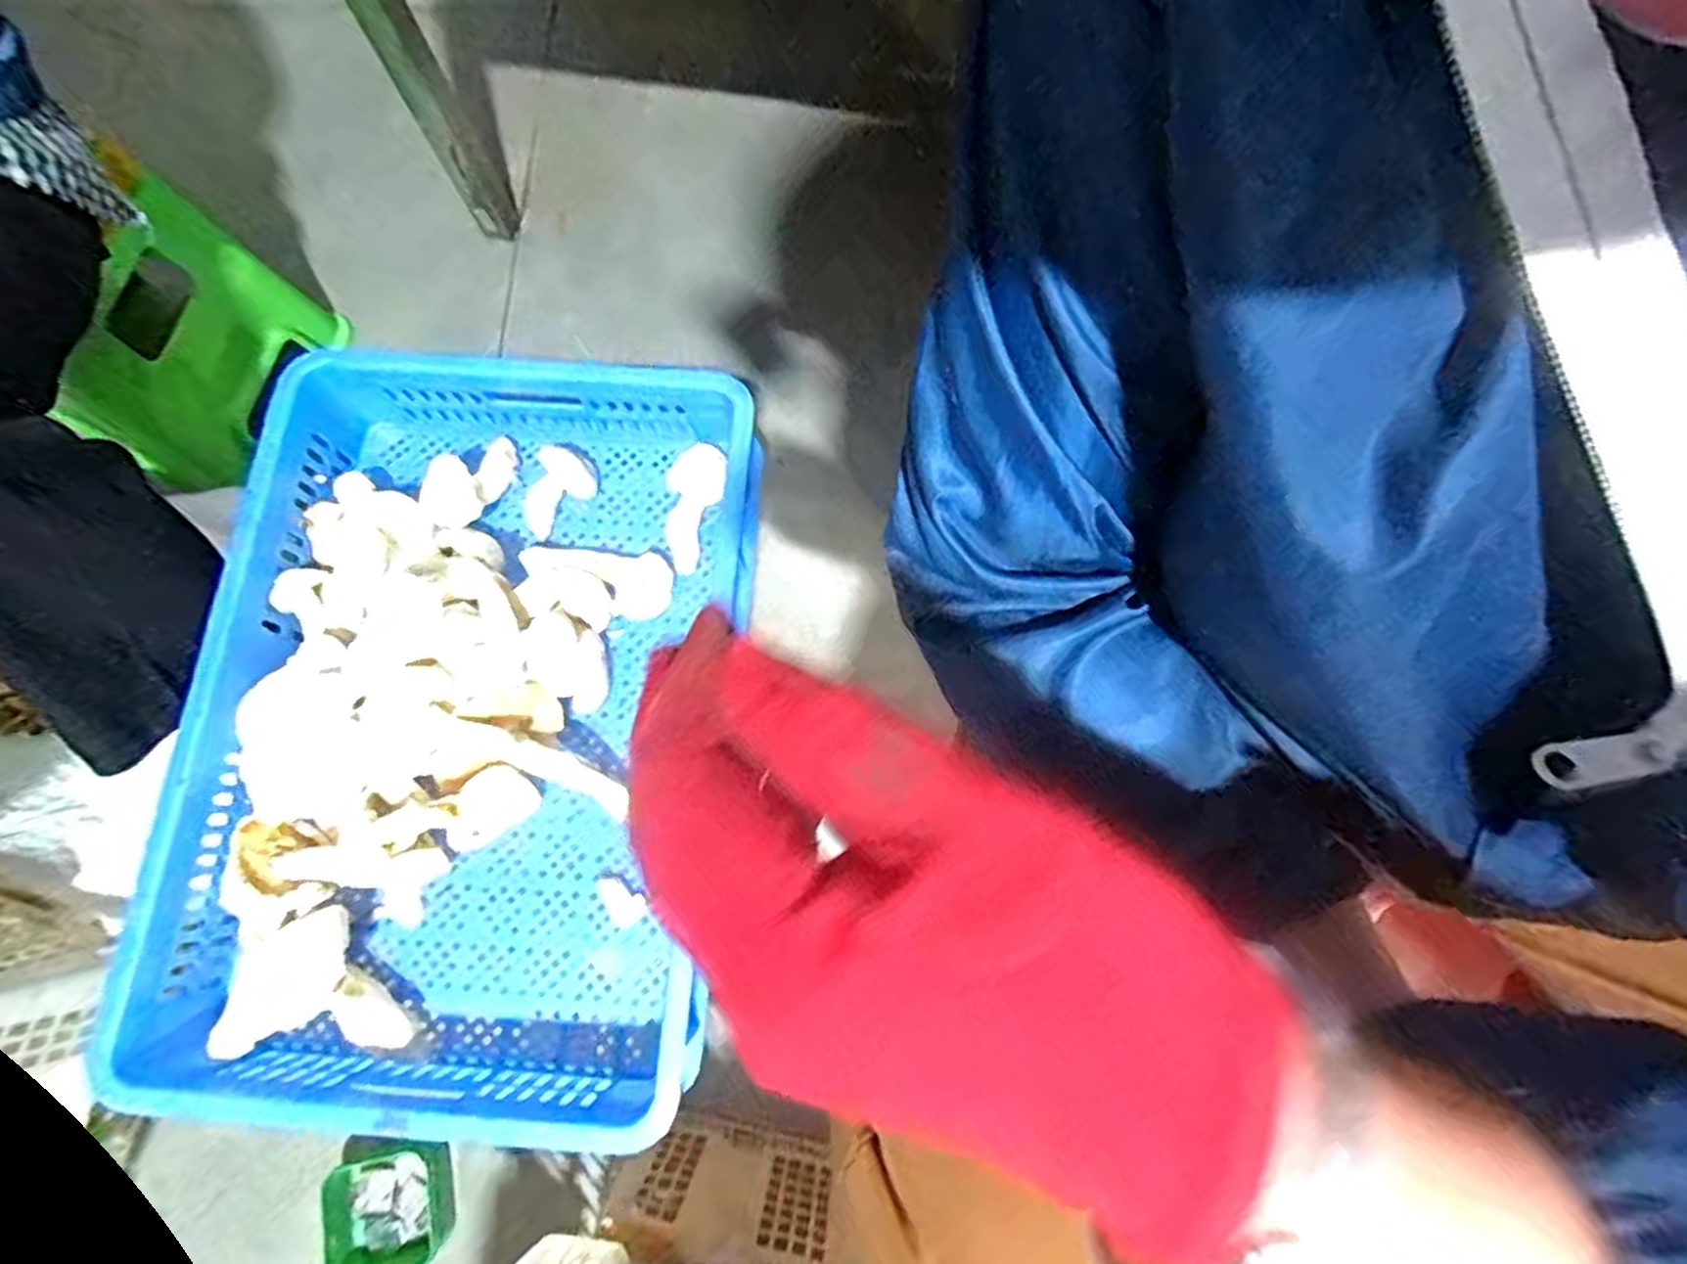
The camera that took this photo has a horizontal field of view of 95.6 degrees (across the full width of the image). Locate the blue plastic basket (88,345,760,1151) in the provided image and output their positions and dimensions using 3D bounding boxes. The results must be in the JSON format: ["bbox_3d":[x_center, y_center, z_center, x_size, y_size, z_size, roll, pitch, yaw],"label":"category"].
[{"bbox_3d":[-0.302,0.061,0.636,0.394,0.098,0.603,5,76,1],"label":"blue plastic basket"}]

